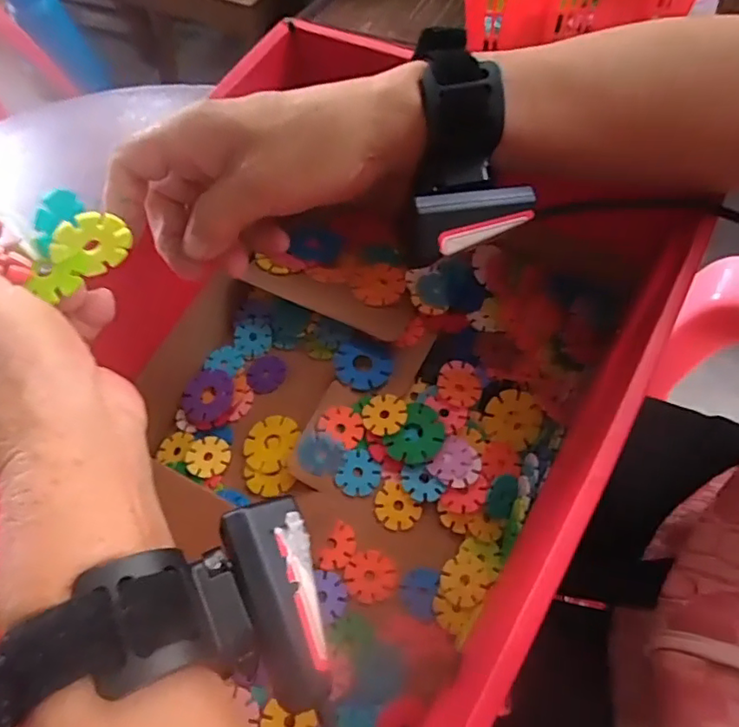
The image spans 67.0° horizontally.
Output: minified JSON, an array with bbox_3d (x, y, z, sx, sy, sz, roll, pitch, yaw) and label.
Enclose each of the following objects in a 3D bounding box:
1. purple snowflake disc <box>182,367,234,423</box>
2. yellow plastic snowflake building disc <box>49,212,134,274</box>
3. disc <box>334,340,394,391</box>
[{"bbox_3d":[-0.126,0.024,0.436,0.042,0.008,0.043,-5,67,11],"label":"purple snowflake disc"},{"bbox_3d":[-0.114,-0.049,0.231,0.029,0.030,0.004,-29,64,-12],"label":"yellow plastic snowflake building disc"},{"bbox_3d":[-0.005,0.001,0.425,0.040,0.005,0.043,4,59,-6],"label":"disc"}]

